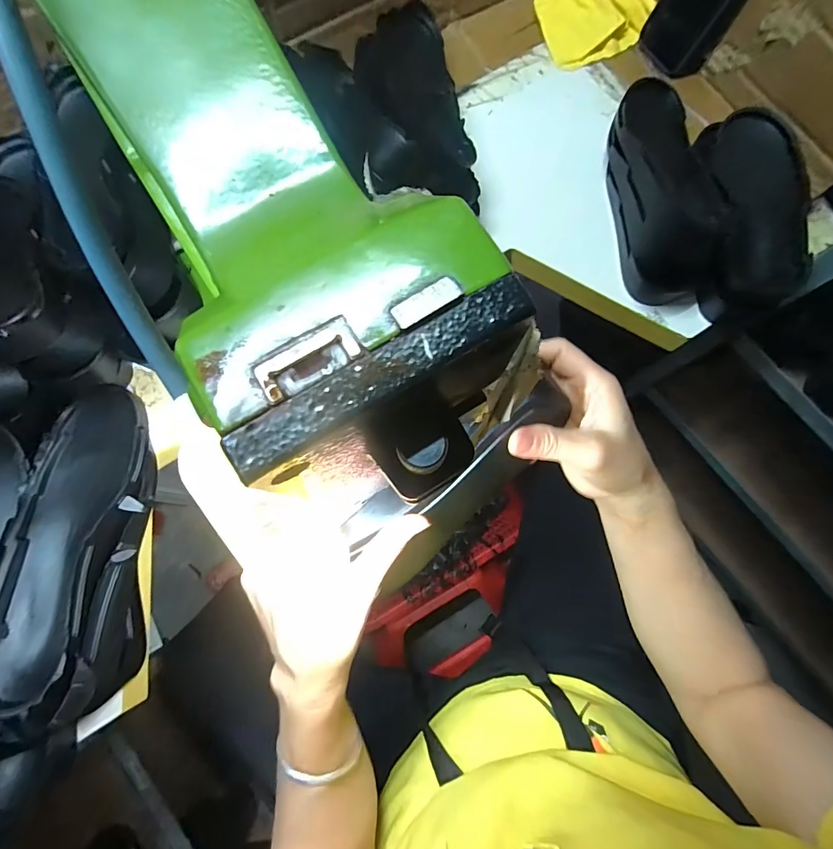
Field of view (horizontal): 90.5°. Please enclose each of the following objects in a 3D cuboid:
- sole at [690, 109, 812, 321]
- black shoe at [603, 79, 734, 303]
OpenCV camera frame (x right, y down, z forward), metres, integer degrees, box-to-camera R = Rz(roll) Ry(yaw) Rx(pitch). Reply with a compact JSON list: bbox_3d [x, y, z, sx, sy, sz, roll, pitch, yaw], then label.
[{"bbox_3d":[0.373,-0.250,0.461,0.103,0.073,0.263,11,77,1],"label":"sole"},{"bbox_3d":[0.269,-0.272,0.475,0.105,0.090,0.259,7,77,0],"label":"black shoe"}]

